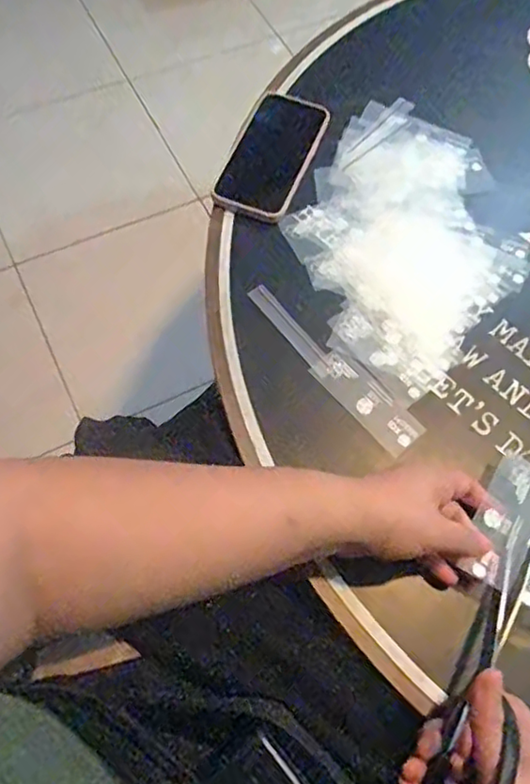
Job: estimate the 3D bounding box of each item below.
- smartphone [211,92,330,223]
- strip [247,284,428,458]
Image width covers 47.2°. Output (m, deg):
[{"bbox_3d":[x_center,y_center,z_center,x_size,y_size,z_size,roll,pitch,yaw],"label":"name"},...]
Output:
[{"bbox_3d":[0.007,-0.231,0.594,0.072,0.008,0.138,26,76,-3],"label":"smartphone"},{"bbox_3d":[0.055,-0.024,0.516,0.038,0.005,0.188,-38,74,-22],"label":"strip"}]

